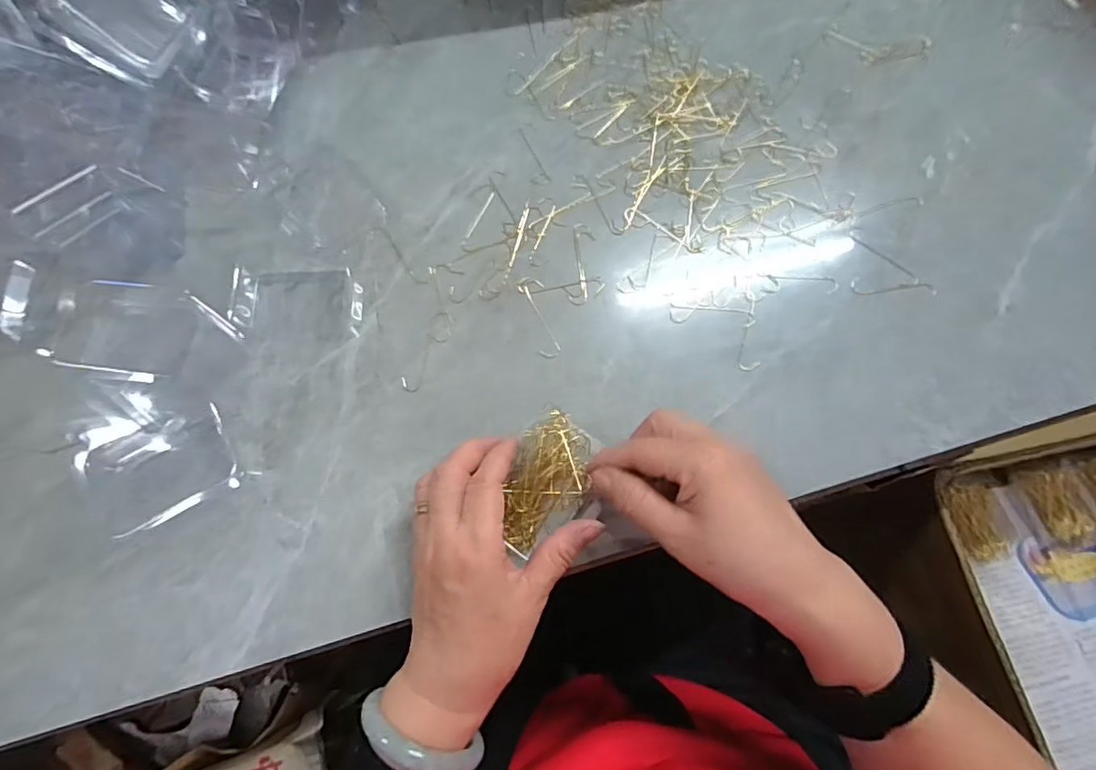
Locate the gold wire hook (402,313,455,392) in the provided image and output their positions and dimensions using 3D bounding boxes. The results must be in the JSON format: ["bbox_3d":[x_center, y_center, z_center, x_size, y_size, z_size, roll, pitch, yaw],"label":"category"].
[{"bbox_3d":[-0.085,-0.024,0.369,0.016,0.004,0.063,22,70,6],"label":"gold wire hook"}]

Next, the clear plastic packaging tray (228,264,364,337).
[{"bbox_3d":[-0.179,-0.061,0.378,0.088,0.010,0.049,0,70,-2],"label":"clear plastic packaging tray"}]

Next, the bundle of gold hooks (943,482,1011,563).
[{"bbox_3d":[0.435,0.137,0.534,0.058,0.012,0.074,-2,70,-3],"label":"bundle of gold hooks"}]

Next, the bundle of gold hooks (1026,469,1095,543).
[{"bbox_3d":[0.533,0.125,0.544,0.060,0.010,0.073,-9,70,-6],"label":"bundle of gold hooks"}]

